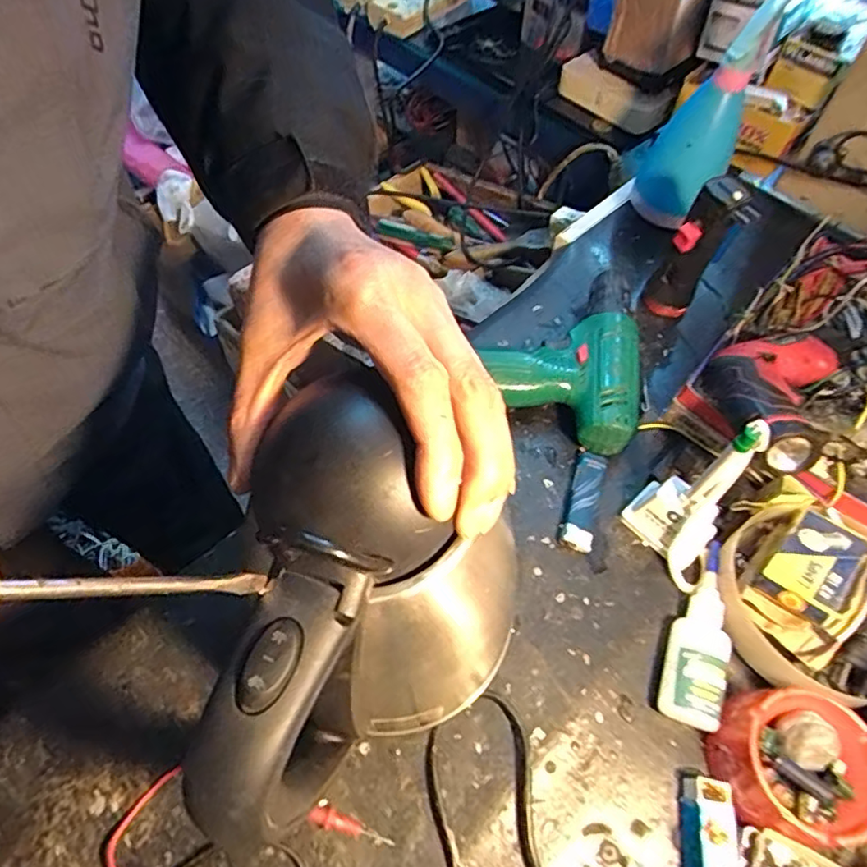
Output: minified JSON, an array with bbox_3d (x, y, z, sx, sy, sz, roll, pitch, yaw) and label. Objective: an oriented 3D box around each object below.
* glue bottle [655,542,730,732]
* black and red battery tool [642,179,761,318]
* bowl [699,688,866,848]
[{"bbox_3d":[0.184,0.136,0.412,0.038,0.025,0.123,19,59,10],"label":"glue bottle"},{"bbox_3d":[0.231,-0.156,0.527,0.038,0.135,0.048,-27,62,-19],"label":"black and red battery tool"},{"bbox_3d":[0.219,0.201,0.362,0.090,0.044,0.083,1,58,-1],"label":"bowl"}]

